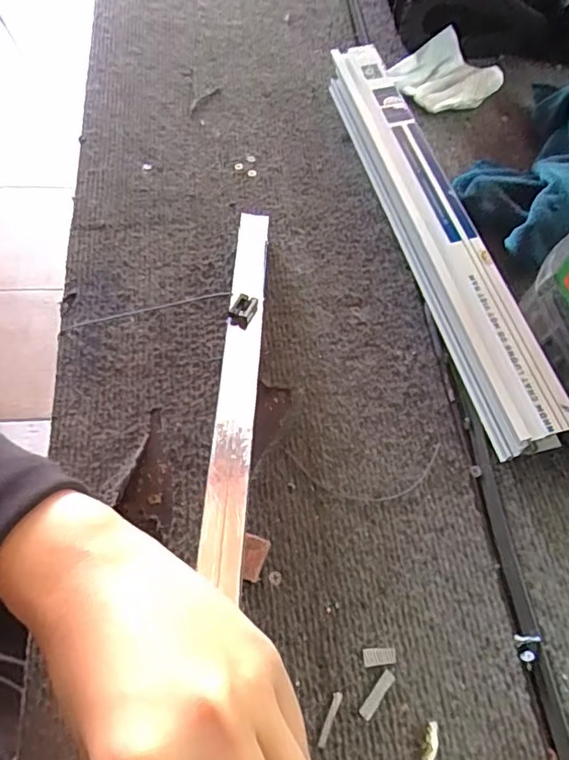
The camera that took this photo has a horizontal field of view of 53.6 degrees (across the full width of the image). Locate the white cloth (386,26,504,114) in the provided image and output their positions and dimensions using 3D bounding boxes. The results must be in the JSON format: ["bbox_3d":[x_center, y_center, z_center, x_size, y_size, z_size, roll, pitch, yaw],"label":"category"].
[{"bbox_3d":[0.145,-0.275,0.509,0.089,0.026,0.075,-31,68,-19],"label":"white cloth"}]

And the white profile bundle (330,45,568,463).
[{"bbox_3d":[0.101,-0.117,0.411,0.043,0.044,0.366,-11,63,-10],"label":"white profile bundle"}]

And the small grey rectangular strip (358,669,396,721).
[{"bbox_3d":[0.047,0.158,0.283,0.007,0.004,0.025,38,66,15],"label":"small grey rectangular strip"}]

